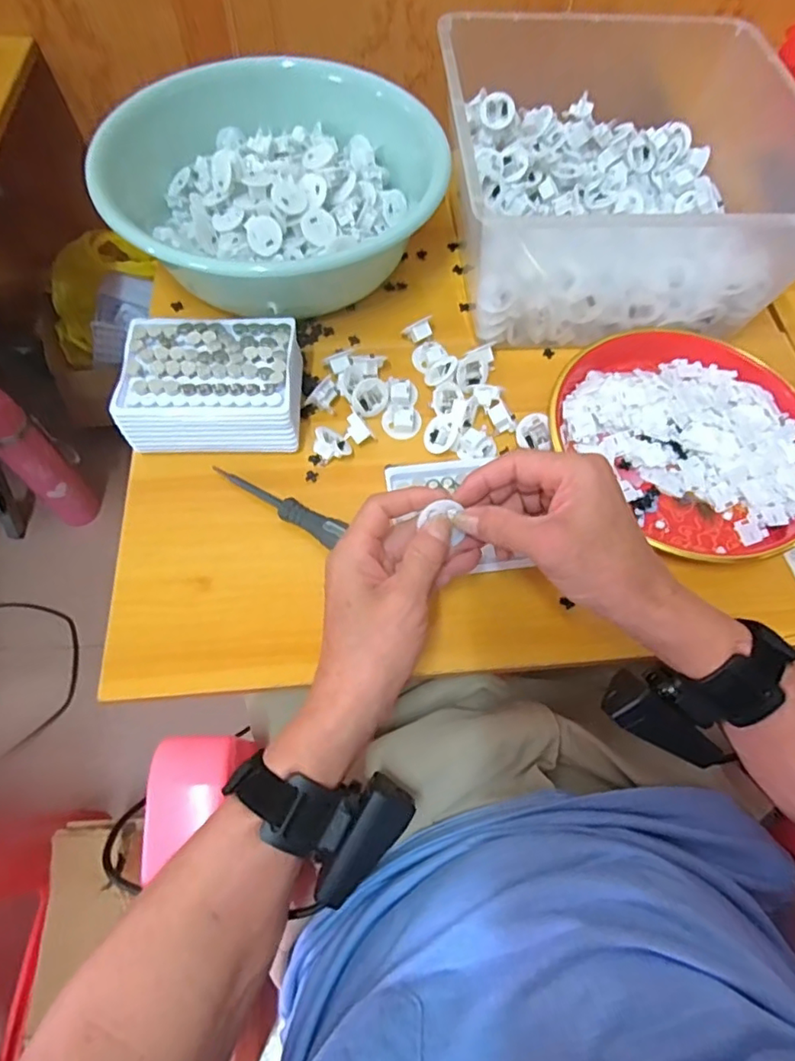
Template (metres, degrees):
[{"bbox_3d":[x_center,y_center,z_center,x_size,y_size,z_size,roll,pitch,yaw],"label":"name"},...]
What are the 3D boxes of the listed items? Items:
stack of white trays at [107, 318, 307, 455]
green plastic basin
[{"bbox_3d":[-0.146,-0.118,0.456,0.132,0.044,0.101,-1,63,-3],"label":"stack of white trays"},{"bbox_3d":[-0.102,-0.323,0.529,0.265,0.123,0.265,1,63,-2],"label":"green plastic basin"}]

